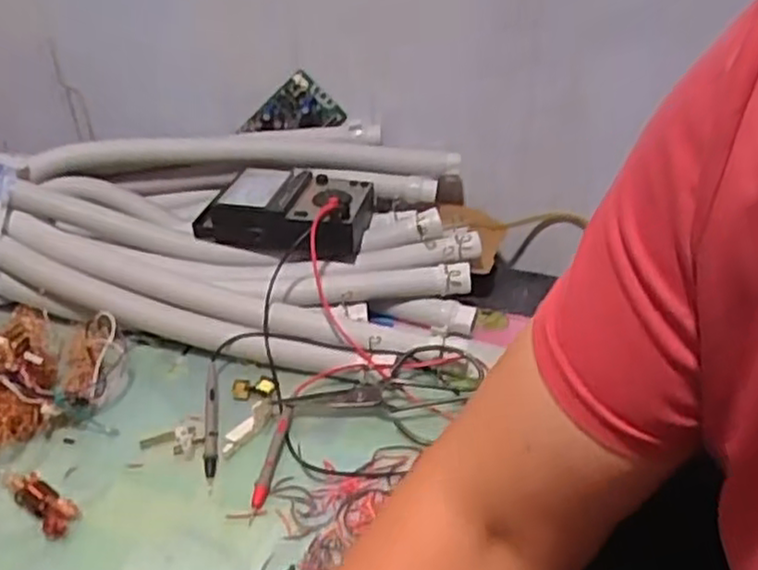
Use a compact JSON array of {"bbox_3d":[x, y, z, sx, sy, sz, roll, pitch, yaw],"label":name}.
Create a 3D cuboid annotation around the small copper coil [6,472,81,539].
[{"bbox_3d":[-0.277,0.177,0.606,0.070,0.022,0.031,26,43,31],"label":"small copper coil"}]

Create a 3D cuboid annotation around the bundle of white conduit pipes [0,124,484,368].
[{"bbox_3d":[-0.221,-0.057,0.844,0.654,0.141,0.328,1,36,1],"label":"bundle of white conduit pipes"}]

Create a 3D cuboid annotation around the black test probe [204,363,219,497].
[{"bbox_3d":[-0.154,0.124,0.676,0.012,0.015,0.138,-4,49,-7],"label":"black test probe"}]

